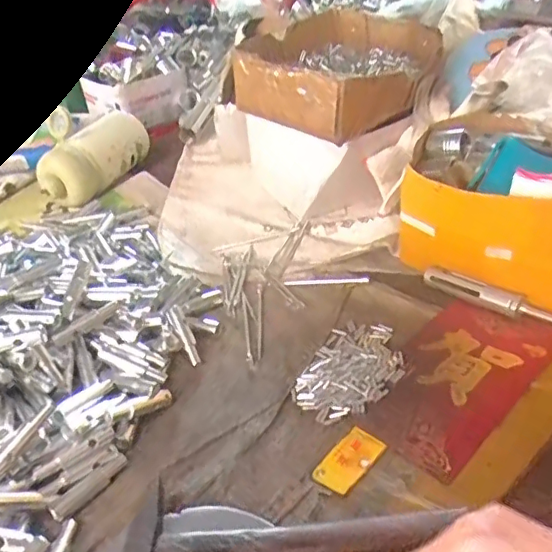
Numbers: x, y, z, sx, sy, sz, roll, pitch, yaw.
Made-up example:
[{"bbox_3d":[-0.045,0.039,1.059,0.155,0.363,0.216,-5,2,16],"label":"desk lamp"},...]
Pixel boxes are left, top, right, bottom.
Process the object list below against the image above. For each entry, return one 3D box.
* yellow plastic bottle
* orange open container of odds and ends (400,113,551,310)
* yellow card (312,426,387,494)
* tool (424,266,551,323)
[{"bbox_3d":[-0.211,-0.139,0.661,0.055,0.069,0.147,10,39,21],"label":"yellow plastic bottle"},{"bbox_3d":[0.196,-0.058,0.460,0.171,0.100,0.138,17,42,28],"label":"orange open container of odds and ends"},{"bbox_3d":[0.044,0.109,0.339,0.025,0.004,0.046,24,46,35],"label":"yellow card"},{"bbox_3d":[0.174,0.020,0.430,0.135,0.016,0.020,22,44,33],"label":"tool"}]

